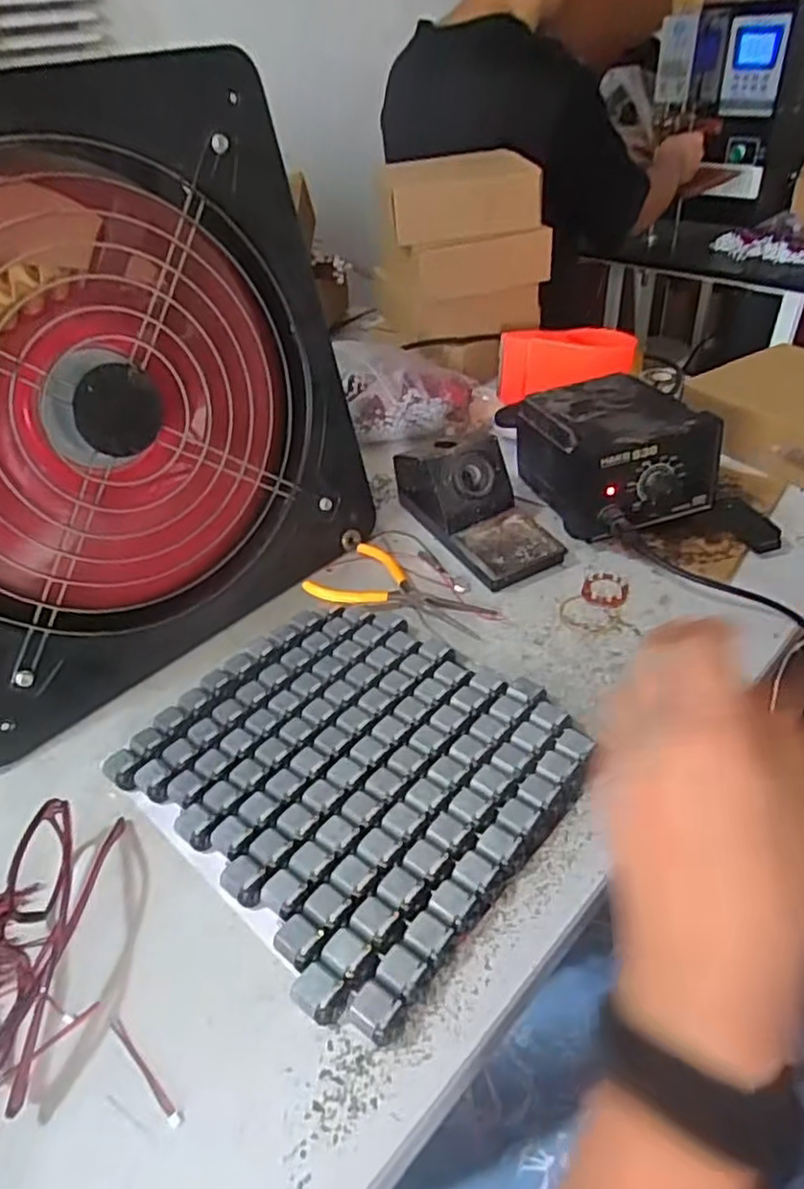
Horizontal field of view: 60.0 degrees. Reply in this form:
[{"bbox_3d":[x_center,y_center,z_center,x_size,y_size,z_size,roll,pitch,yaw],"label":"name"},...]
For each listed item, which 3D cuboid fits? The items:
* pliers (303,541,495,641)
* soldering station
[{"bbox_3d":[0.004,-0.009,0.538,0.136,0.018,0.077,11,43,19],"label":"pliers"},{"bbox_3d":[0.173,-0.120,0.590,0.120,0.083,0.157,-17,41,-13],"label":"soldering station"}]

